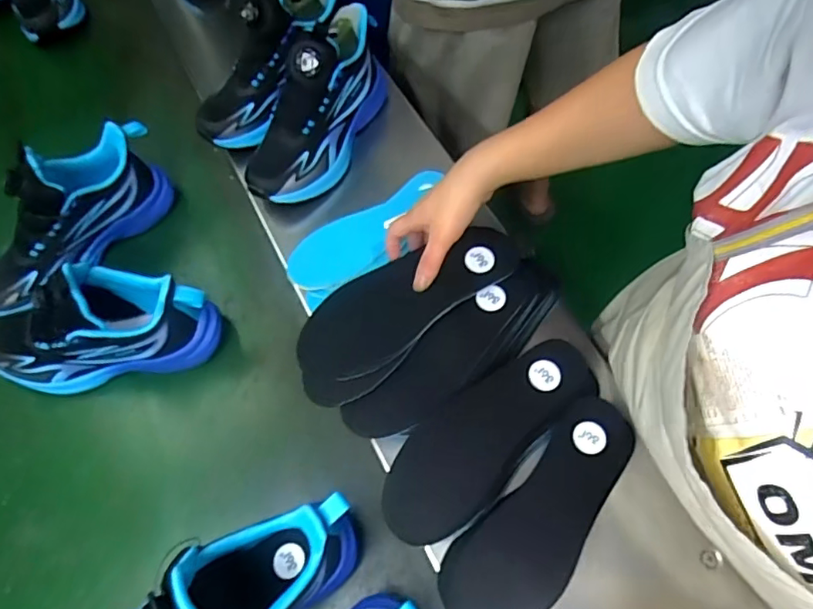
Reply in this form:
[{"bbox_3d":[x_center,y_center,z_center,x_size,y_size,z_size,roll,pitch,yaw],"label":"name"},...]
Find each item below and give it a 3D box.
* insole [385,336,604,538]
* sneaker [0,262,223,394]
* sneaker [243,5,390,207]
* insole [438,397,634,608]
[{"bbox_3d":[0.072,0.114,0.484,0.223,0.016,0.082,-40,76,-10],"label":"insole"},{"bbox_3d":[-0.317,0.019,0.551,0.237,0.133,0.086,-10,62,-2],"label":"sneaker"},{"bbox_3d":[-0.100,-0.235,0.629,0.079,0.122,0.237,19,66,10],"label":"sneaker"},{"bbox_3d":[0.119,0.175,0.456,0.078,0.014,0.221,41,72,19],"label":"insole"}]

